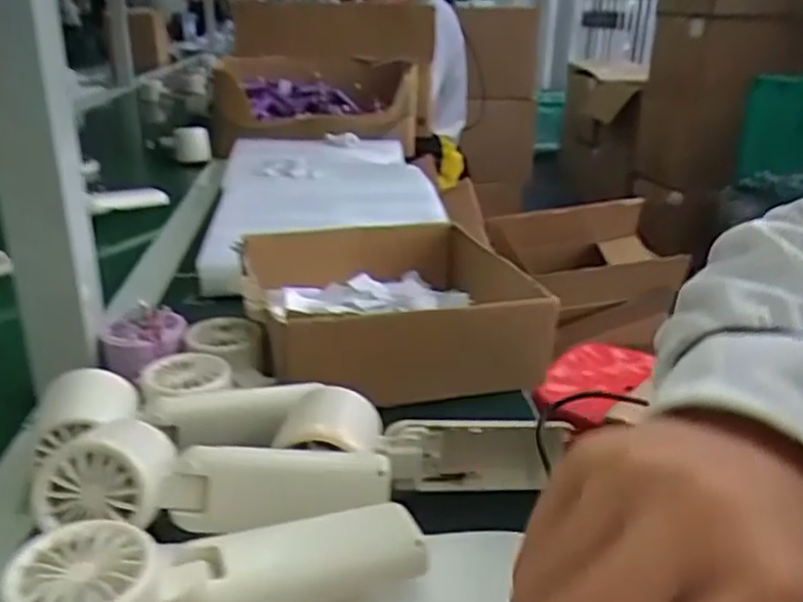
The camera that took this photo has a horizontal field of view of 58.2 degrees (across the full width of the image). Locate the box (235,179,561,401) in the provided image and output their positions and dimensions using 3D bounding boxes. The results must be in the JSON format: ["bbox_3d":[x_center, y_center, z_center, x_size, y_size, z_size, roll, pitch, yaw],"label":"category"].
[{"bbox_3d":[-0.014,0.000,0.574,0.195,0.069,0.208,-4,23,-14],"label":"box"}]

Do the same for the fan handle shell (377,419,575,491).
[{"bbox_3d":[0.042,0.089,0.414,0.104,0.047,0.014,-2,22,-9],"label":"fan handle shell"}]

